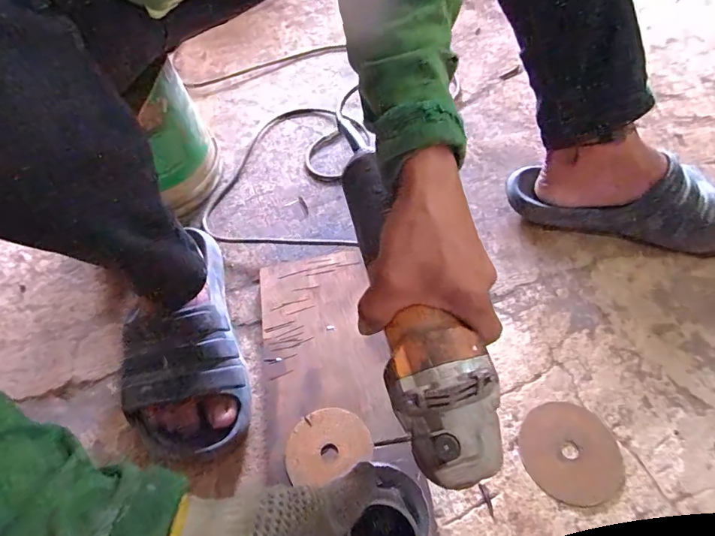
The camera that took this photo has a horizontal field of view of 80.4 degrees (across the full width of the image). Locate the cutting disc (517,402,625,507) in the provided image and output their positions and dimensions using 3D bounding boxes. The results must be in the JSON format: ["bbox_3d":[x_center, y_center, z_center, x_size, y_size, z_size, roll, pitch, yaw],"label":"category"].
[{"bbox_3d":[0.194,0.168,0.387,0.083,0.004,0.085,-4,55,2],"label":"cutting disc"}]

